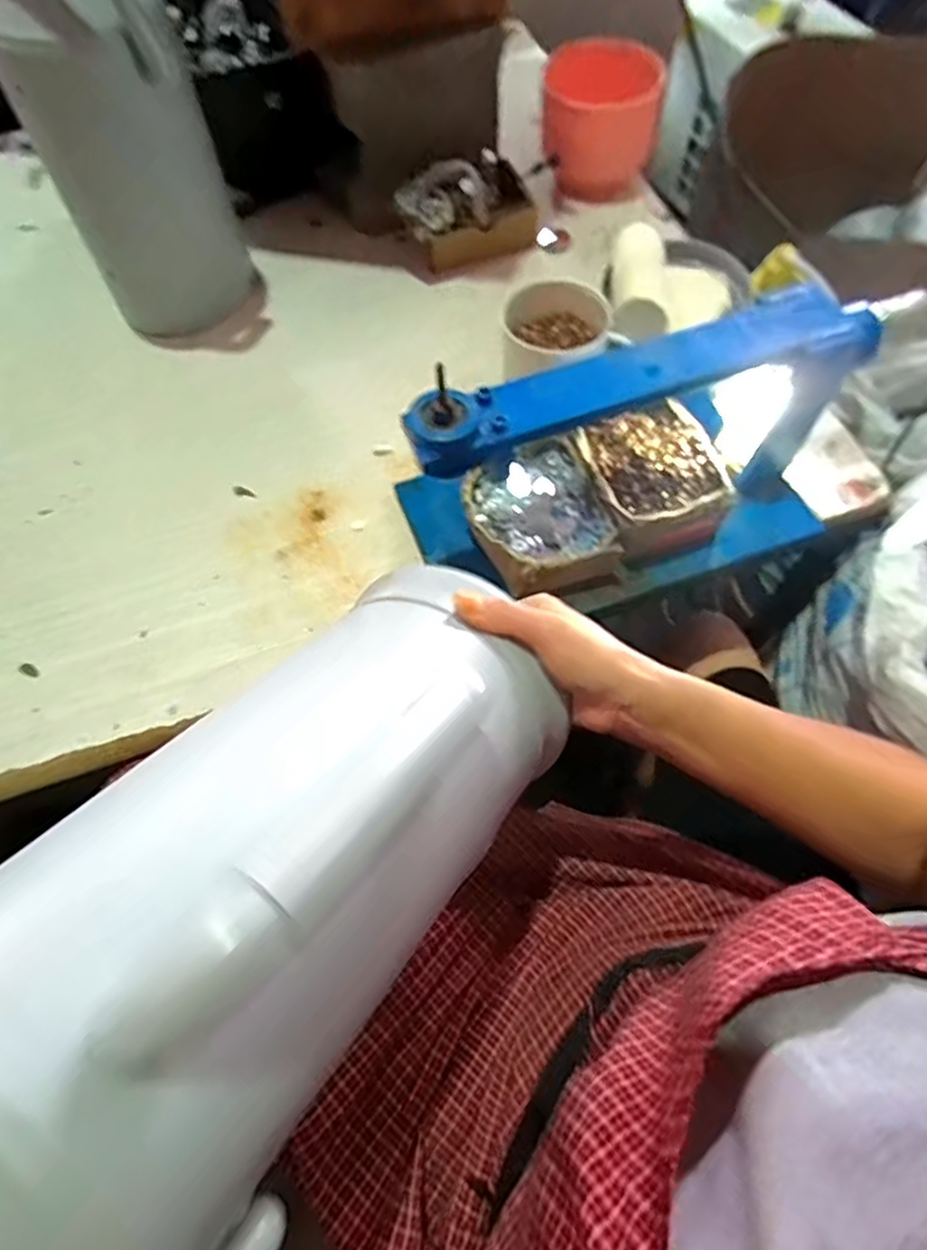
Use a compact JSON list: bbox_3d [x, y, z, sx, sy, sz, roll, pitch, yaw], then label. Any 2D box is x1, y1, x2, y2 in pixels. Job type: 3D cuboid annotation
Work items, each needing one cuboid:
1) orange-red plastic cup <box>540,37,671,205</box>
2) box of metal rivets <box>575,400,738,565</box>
[{"bbox_3d":[0.169,-0.634,0.874,0.144,0.138,0.115,1,64,3],"label":"orange-red plastic cup"},{"bbox_3d":[0.176,-0.128,0.627,0.128,0.051,0.124,-15,64,-5],"label":"box of metal rivets"}]

